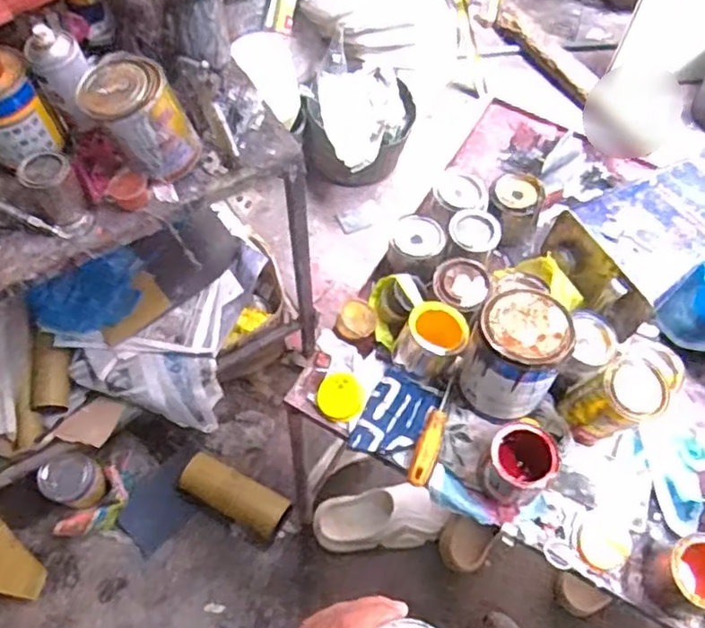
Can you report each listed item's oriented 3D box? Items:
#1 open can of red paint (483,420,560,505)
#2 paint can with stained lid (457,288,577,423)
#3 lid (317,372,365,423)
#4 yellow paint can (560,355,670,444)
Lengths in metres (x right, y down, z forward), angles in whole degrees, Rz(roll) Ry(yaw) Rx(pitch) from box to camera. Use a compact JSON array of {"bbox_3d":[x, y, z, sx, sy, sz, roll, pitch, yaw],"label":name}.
[{"bbox_3d":[0.186,0.167,0.718,0.075,0.069,0.076,-1,62,1],"label":"open can of red paint"},{"bbox_3d":[0.184,0.046,0.744,0.105,0.128,0.116,16,64,10],"label":"paint can with stained lid"},{"bbox_3d":[-0.014,0.100,0.787,0.055,0.009,0.064,-2,62,0],"label":"lid"},{"bbox_3d":[0.296,0.102,0.737,0.081,0.119,0.078,-26,65,-12],"label":"yellow paint can"}]

